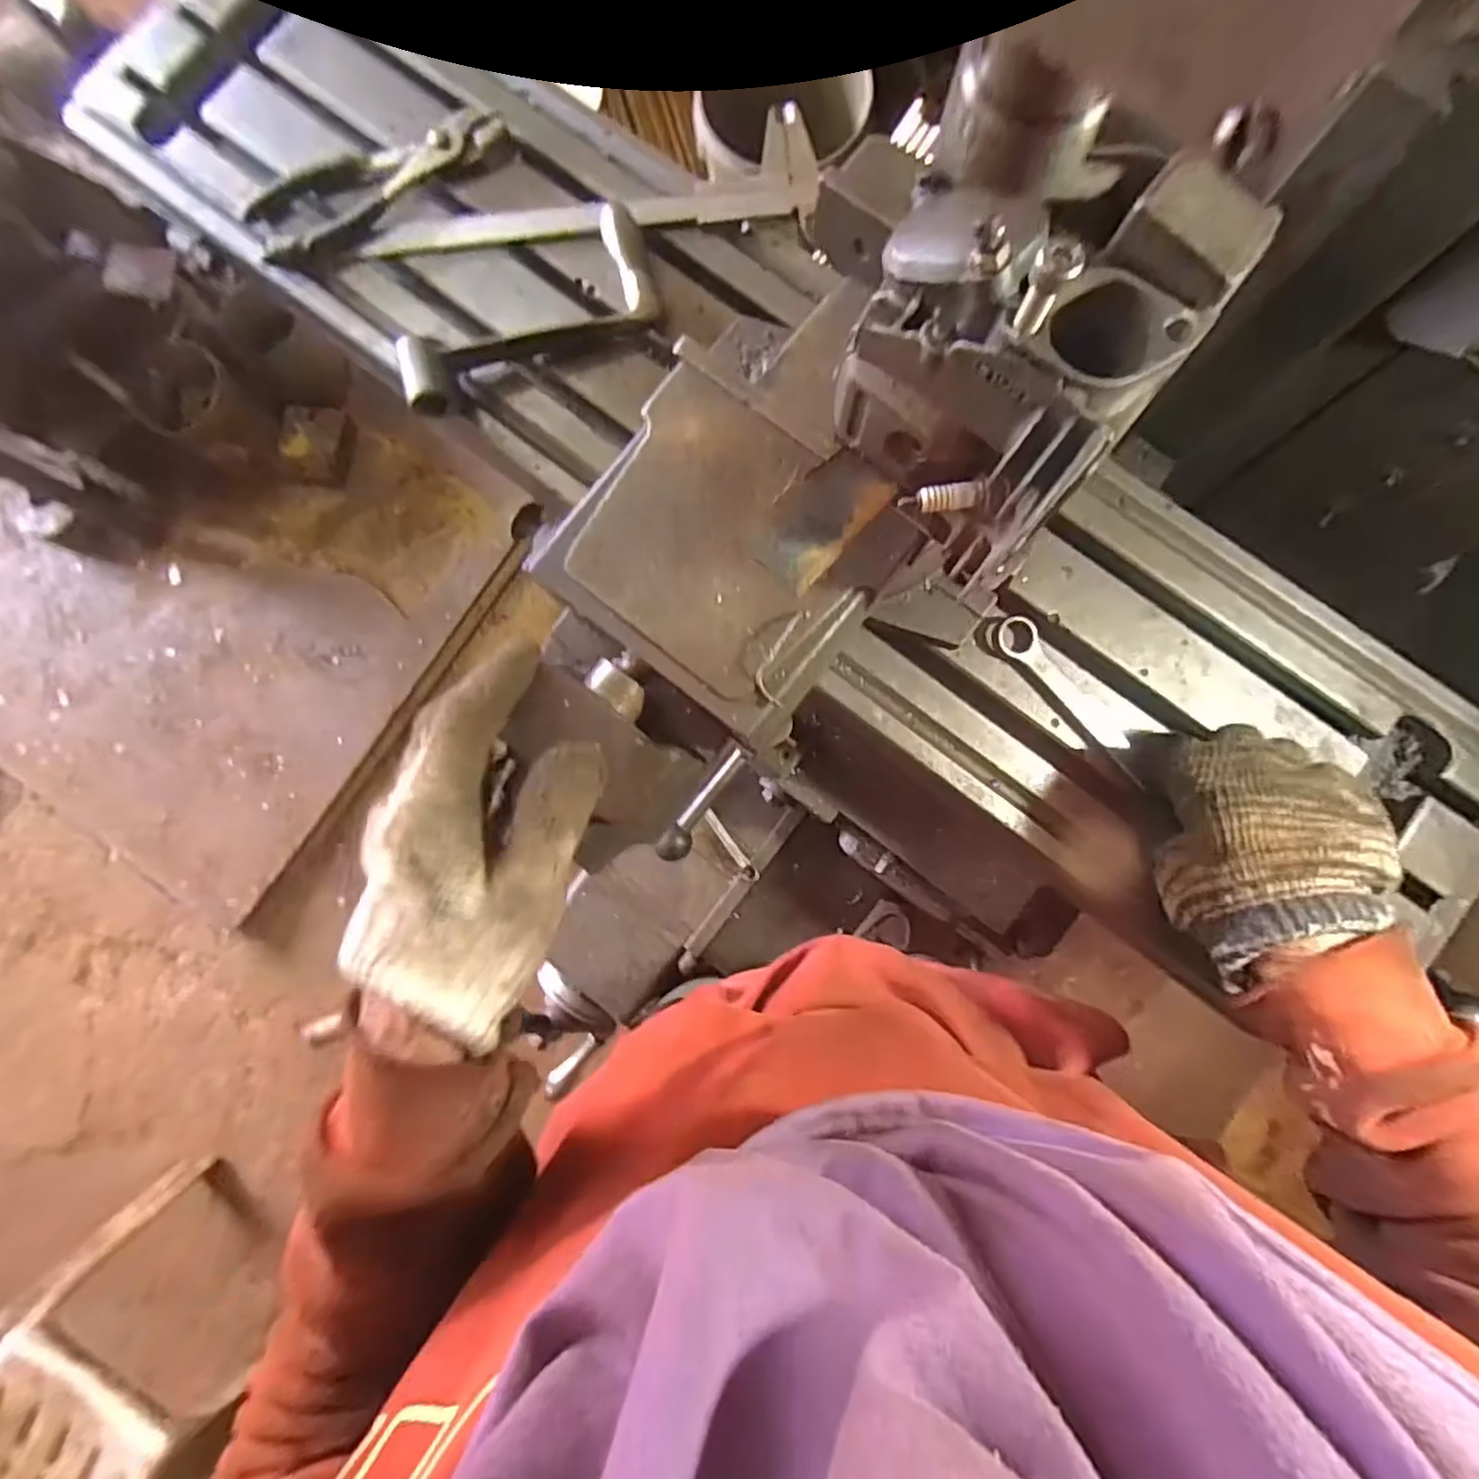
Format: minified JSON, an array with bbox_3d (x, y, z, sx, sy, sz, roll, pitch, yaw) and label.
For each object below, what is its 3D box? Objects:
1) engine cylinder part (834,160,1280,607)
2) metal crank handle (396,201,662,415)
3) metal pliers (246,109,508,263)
[{"bbox_3d":[0.110,-0.147,0.248,0.118,0.102,0.102,-43,85,-4],"label":"engine cylinder part"},{"bbox_3d":[-0.149,-0.297,0.467,0.194,0.034,0.078,-25,84,-2],"label":"metal crank handle"},{"bbox_3d":[-0.258,-0.403,0.481,0.189,0.032,0.072,-24,84,-2],"label":"metal pliers"}]

